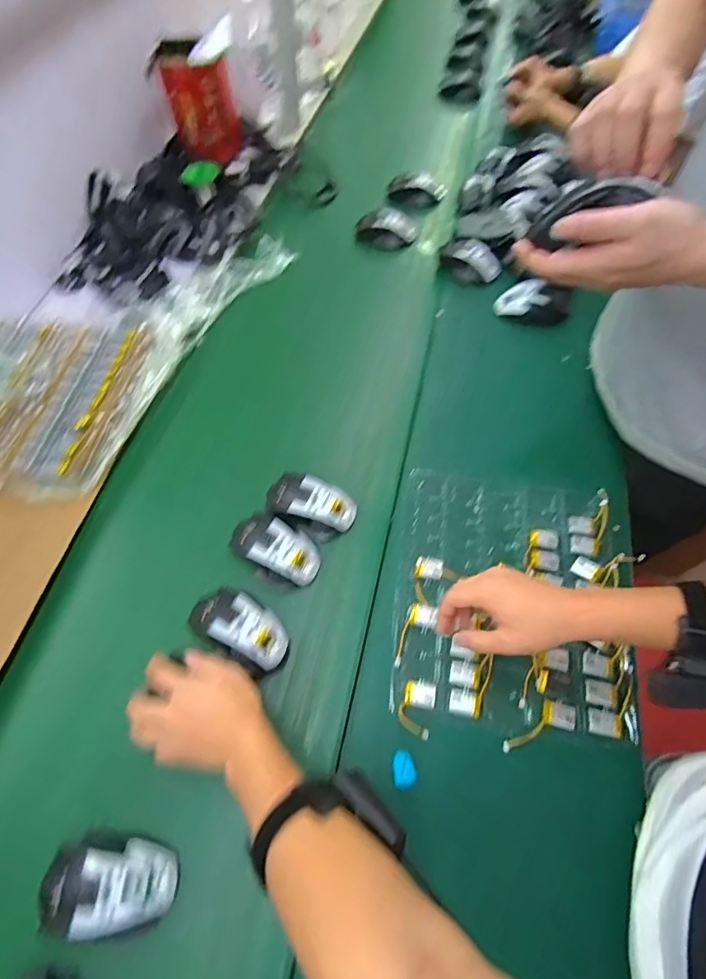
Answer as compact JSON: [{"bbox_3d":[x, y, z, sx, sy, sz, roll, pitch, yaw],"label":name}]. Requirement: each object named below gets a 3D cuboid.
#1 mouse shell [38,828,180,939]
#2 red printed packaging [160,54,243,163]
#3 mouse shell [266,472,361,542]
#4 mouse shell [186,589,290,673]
[{"bbox_3d":[-0.221,0.351,0.446,0.111,0.041,0.076,-3,57,2],"label":"mouse shell"},{"bbox_3d":[-0.299,-0.775,1.011,0.138,0.171,0.043,-22,58,-9],"label":"red printed packaging"},{"bbox_3d":[-0.057,0.021,0.631,0.112,0.034,0.073,21,61,17],"label":"mouse shell"},{"bbox_3d":[-0.124,0.149,0.540,0.113,0.040,0.063,25,63,19],"label":"mouse shell"}]

